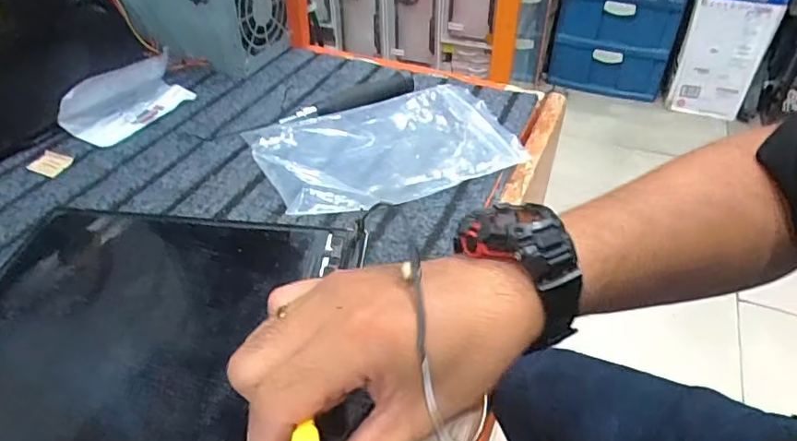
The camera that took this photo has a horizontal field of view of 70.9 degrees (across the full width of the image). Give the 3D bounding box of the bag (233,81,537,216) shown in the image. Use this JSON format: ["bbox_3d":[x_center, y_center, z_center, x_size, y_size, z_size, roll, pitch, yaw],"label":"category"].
[{"bbox_3d":[-0.012,-0.062,0.438,0.184,0.015,0.131,-18,43,-20],"label":"bag"}]

